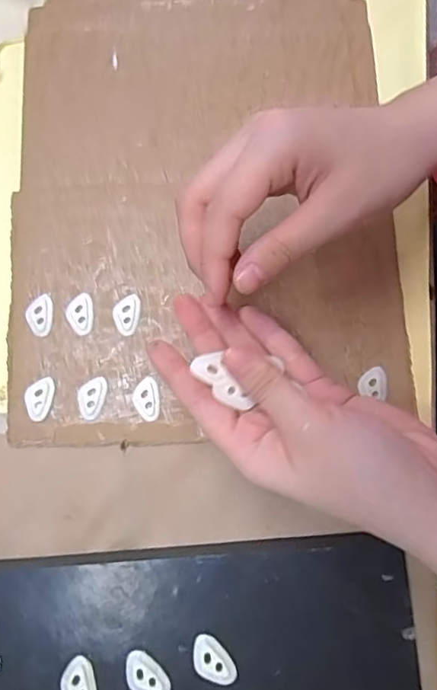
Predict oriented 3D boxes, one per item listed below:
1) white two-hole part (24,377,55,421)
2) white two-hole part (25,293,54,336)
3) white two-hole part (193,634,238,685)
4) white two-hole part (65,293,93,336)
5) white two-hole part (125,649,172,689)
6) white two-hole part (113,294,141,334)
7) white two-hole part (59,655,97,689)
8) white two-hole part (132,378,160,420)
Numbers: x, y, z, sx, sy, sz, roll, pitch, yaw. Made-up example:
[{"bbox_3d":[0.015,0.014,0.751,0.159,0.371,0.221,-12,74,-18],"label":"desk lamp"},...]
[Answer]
[{"bbox_3d":[-0.108,0.032,0.327,0.016,0.004,0.026,14,76,2],"label":"white two-hole part"},{"bbox_3d":[-0.110,-0.019,0.335,0.016,0.004,0.026,2,76,-1],"label":"white two-hole part"},{"bbox_3d":[-0.002,0.161,0.278,0.026,0.004,0.017,33,78,7],"label":"white two-hole part"},{"bbox_3d":[-0.085,-0.019,0.335,0.016,0.004,0.025,-6,76,-3],"label":"white two-hole part"},{"bbox_3d":[-0.037,0.168,0.276,0.026,0.004,0.017,38,78,8],"label":"white two-hole part"},{"bbox_3d":[-0.057,-0.020,0.336,0.016,0.004,0.025,13,76,2],"label":"white two-hole part"},{"bbox_3d":[-0.071,0.172,0.275,0.017,0.004,0.026,-17,77,-5],"label":"white two-hole part"},{"bbox_3d":[-0.043,0.032,0.326,0.016,0.004,0.025,-16,77,-5],"label":"white two-hole part"}]

